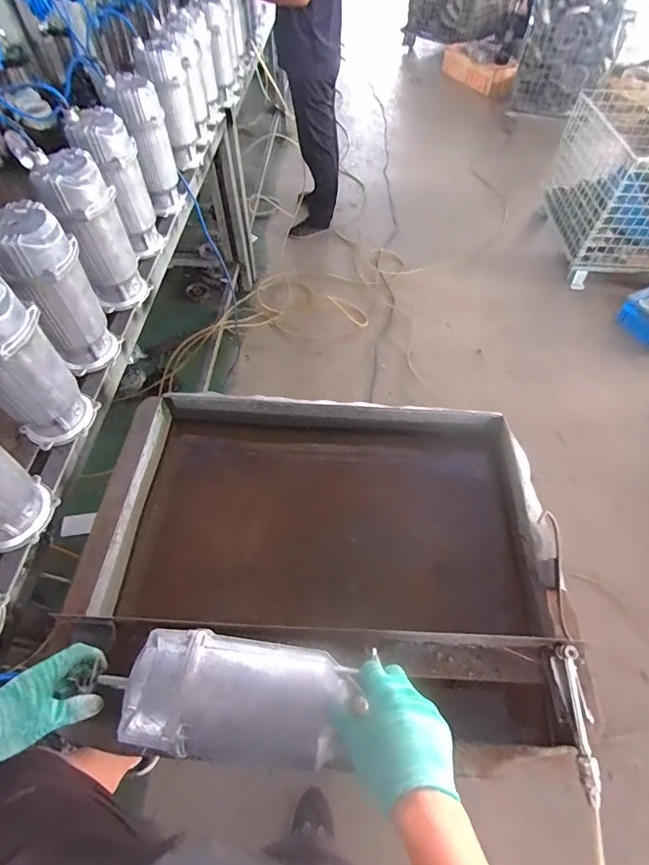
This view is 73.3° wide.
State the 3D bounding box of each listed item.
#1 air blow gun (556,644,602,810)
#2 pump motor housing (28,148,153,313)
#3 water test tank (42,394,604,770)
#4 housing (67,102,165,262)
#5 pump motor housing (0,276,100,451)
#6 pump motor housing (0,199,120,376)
[{"bbox_3d":[0.329,0.361,0.546,0.030,0.049,0.168,2,56,0],"label":"air blow gun"},{"bbox_3d":[-0.489,-0.419,0.943,0.127,0.296,0.133,-25,60,-17],"label":"pump motor housing"},{"bbox_3d":[-0.007,0.204,0.802,0.753,0.224,0.556,5,56,2],"label":"water test tank"},{"bbox_3d":[-0.476,-0.557,1.026,0.129,0.295,0.113,-21,59,-15],"label":"housing"},{"bbox_3d":[-0.508,-0.103,0.725,0.112,0.295,0.140,36,62,21],"label":"pump motor housing"},{"bbox_3d":[-0.495,-0.252,0.822,0.124,0.296,0.117,-25,60,-17],"label":"pump motor housing"}]

